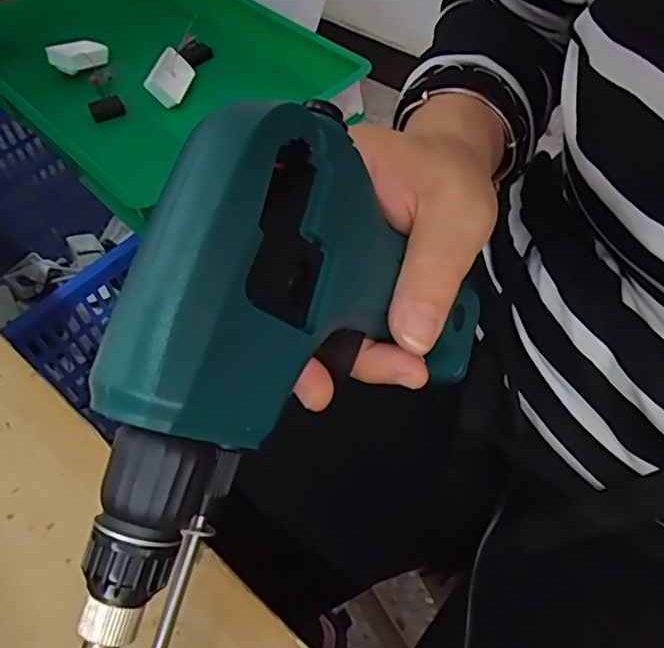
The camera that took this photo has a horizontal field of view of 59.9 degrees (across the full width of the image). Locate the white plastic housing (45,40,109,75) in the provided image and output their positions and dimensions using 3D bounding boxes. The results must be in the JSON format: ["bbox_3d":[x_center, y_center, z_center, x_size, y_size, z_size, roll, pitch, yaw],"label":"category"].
[{"bbox_3d":[-0.417,-0.445,0.958,0.097,0.043,0.038,-28,58,-33],"label":"white plastic housing"}]

